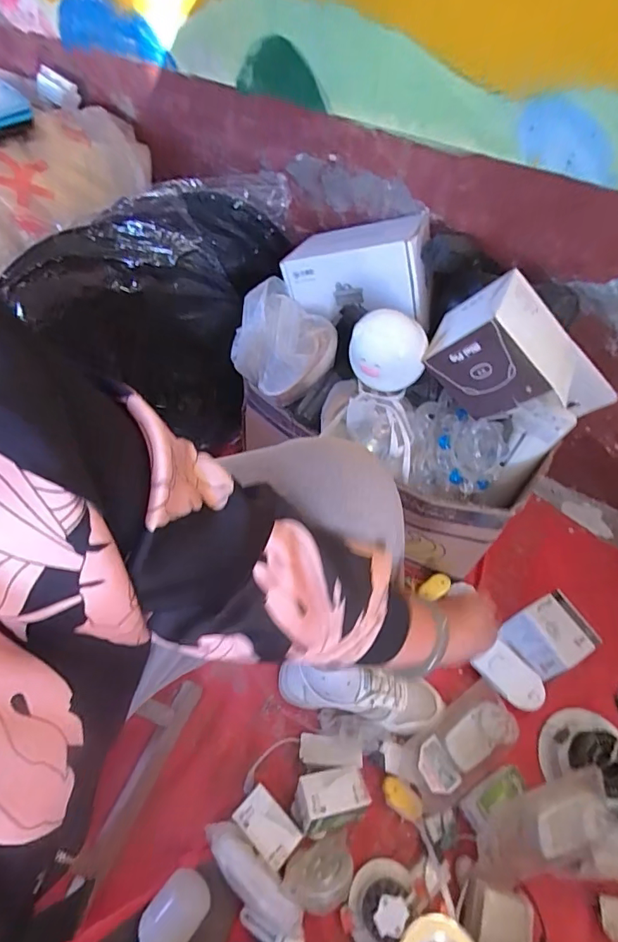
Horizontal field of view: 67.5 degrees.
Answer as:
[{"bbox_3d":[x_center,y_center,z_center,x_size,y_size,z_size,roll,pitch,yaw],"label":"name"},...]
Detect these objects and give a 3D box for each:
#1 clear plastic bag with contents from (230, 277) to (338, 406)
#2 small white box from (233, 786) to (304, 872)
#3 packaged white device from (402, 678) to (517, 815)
[{"bbox_3d":[-0.028,-0.172,0.632,0.118,0.101,0.140,-37,67,-21],"label":"clear plastic bag with contents"},{"bbox_3d":[-0.052,0.452,0.590,0.079,0.037,0.049,38,65,19],"label":"small white box"},{"bbox_3d":[0.213,0.380,0.638,0.172,0.031,0.090,-31,65,-19],"label":"packaged white device"}]

